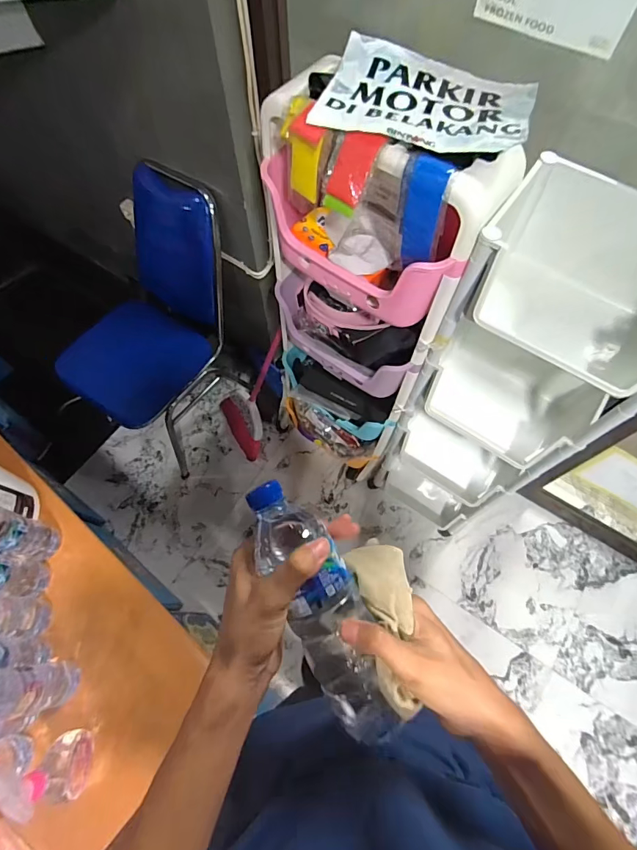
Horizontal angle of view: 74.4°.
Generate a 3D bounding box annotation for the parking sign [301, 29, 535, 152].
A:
[{"bbox_3d":[0.157,-0.472,0.610,0.290,0.026,0.213,17,67,8],"label":"parking sign"}]

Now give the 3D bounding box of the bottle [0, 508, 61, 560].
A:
[{"bbox_3d":[-0.540,0.195,0.746,0.063,0.255,0.064,13,66,6],"label":"bottle"}]

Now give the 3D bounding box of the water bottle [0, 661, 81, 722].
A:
[{"bbox_3d":[-0.441,0.400,0.629,0.060,0.238,0.064,-9,66,-4],"label":"water bottle"}]

